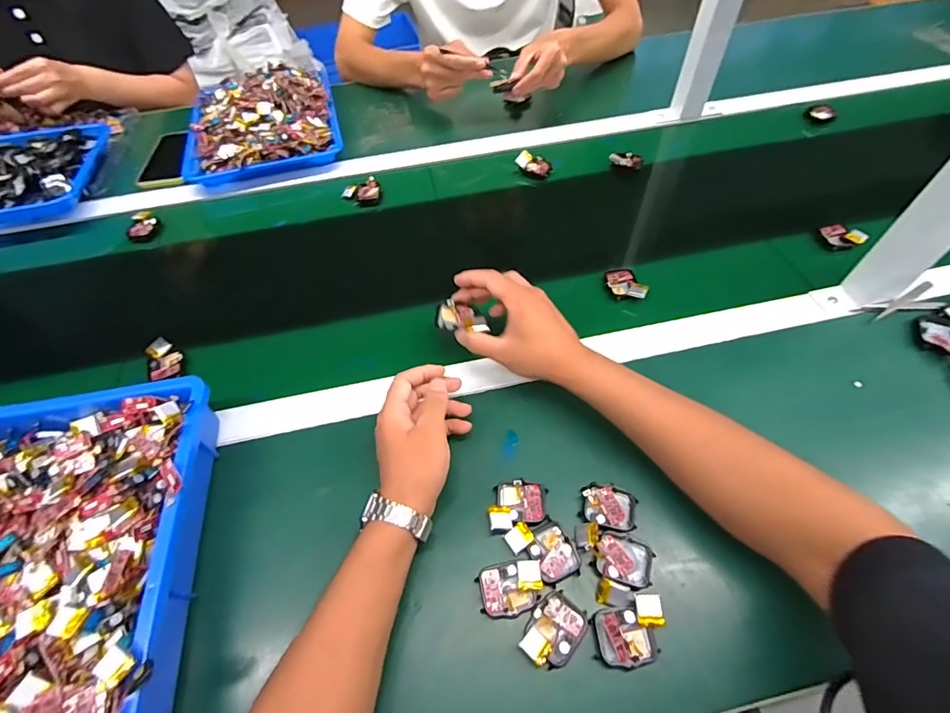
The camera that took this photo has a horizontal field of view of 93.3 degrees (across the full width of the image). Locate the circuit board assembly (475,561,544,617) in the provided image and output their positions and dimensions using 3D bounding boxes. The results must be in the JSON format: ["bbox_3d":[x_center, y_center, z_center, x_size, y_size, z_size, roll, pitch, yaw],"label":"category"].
[{"bbox_3d":[0.030,0.190,0.368,0.052,0.014,0.038,-9,56,-3],"label":"circuit board assembly"}]

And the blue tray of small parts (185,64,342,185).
[{"bbox_3d":[-0.372,-0.414,0.782,0.253,0.066,0.280,-15,56,-7],"label":"blue tray of small parts"}]

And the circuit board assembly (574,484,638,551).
[{"bbox_3d":[0.113,0.138,0.399,0.063,0.016,0.046,-22,57,-12],"label":"circuit board assembly"}]

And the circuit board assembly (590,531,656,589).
[{"bbox_3d":[0.126,0.170,0.377,0.047,0.014,0.039,12,57,11],"label":"circuit board assembly"}]

